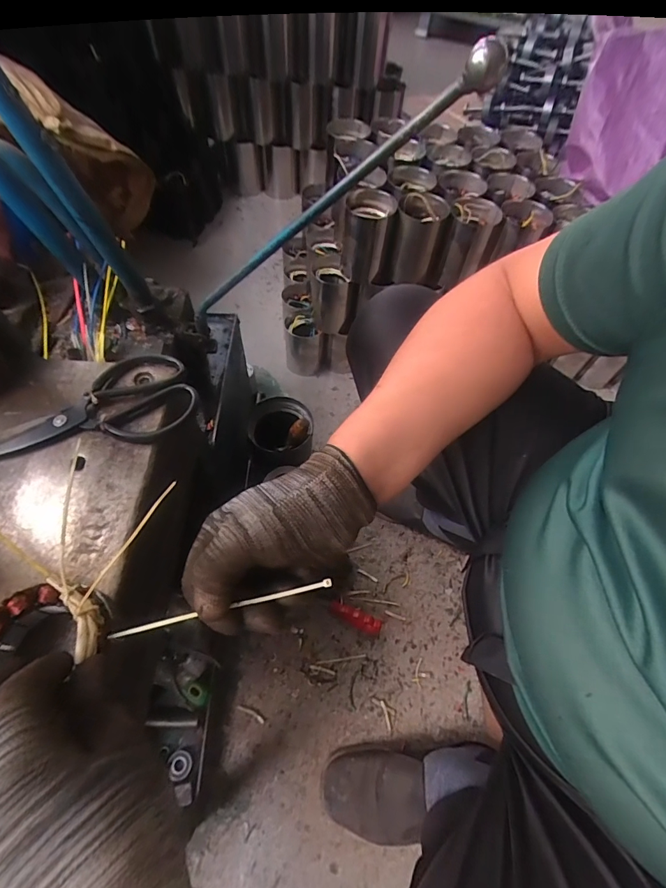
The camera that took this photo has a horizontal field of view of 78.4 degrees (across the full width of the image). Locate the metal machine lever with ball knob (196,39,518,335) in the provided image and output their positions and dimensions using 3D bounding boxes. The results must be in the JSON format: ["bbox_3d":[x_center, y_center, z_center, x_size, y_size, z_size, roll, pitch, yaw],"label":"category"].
[{"bbox_3d":[-0.038,-0.223,0.427,0.031,0.442,0.042,40,54,-31],"label":"metal machine lever with ball knob"}]

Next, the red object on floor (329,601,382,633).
[{"bbox_3d":[0.038,0.300,0.709,0.090,0.027,0.026,25,61,11],"label":"red object on floor"}]

